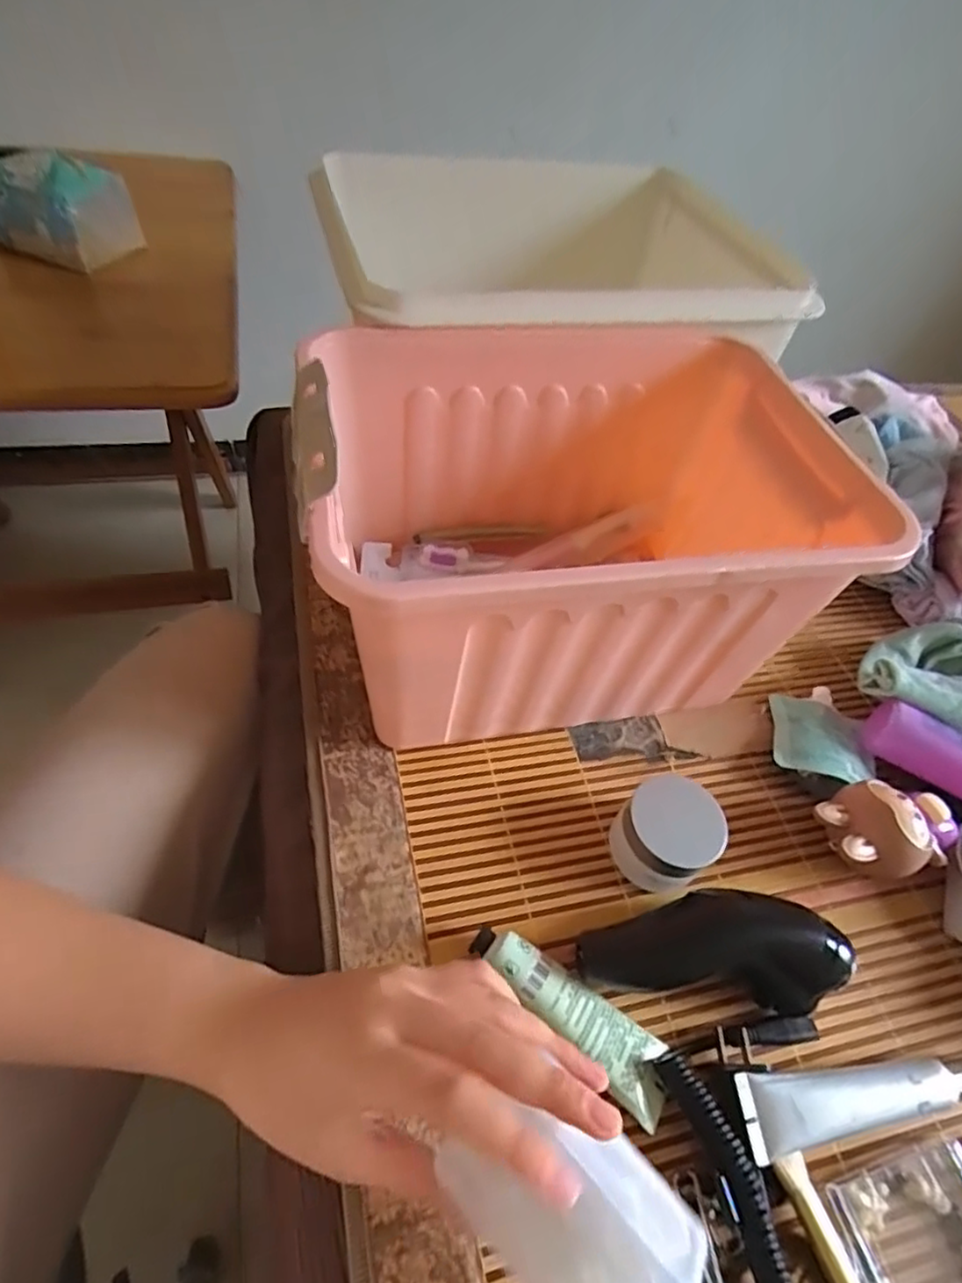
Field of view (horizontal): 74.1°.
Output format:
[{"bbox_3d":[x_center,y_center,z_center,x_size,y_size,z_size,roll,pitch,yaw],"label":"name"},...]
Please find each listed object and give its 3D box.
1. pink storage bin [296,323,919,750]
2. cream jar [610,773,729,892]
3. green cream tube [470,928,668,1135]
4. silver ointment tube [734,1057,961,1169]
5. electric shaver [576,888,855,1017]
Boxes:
[{"bbox_3d":[0.062,-0.064,0.411,0.318,0.184,0.221,-5,53,-12],"label":"pink storage bin"},{"bbox_3d":[0.105,0.109,0.360,0.046,0.051,0.051,-27,58,-25],"label":"cream jar"},{"bbox_3d":[0.047,0.177,0.310,0.109,0.022,0.033,37,56,22],"label":"green cream tube"},{"bbox_3d":[0.184,0.215,0.302,0.134,0.026,0.030,-4,51,-9],"label":"silver ointment tube"},{"bbox_3d":[0.116,0.156,0.326,0.128,0.048,0.047,8,52,-1],"label":"electric shaver"}]

